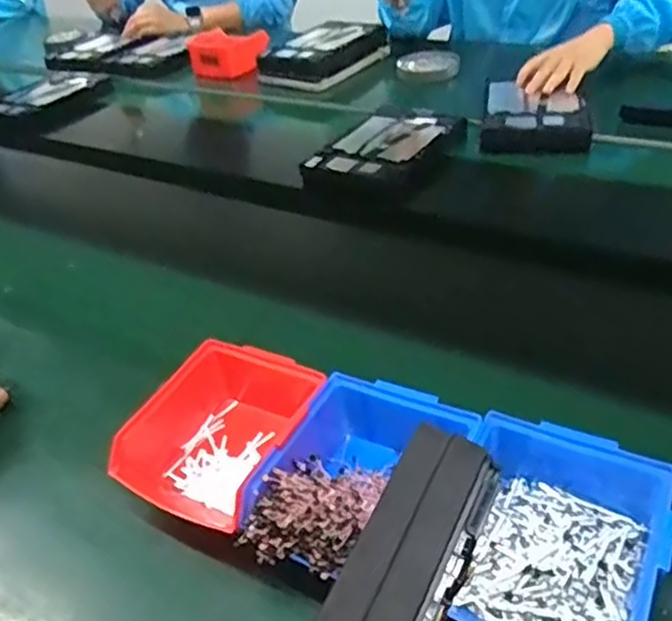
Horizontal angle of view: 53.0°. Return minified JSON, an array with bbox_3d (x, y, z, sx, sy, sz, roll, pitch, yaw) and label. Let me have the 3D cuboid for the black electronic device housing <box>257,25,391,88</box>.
[{"bbox_3d":[-0.017,-0.517,1.331,0.155,0.050,0.245,18,43,28],"label":"black electronic device housing"}]

